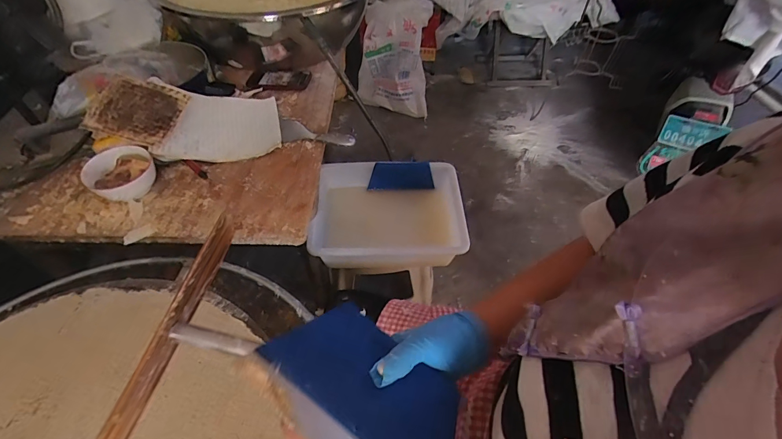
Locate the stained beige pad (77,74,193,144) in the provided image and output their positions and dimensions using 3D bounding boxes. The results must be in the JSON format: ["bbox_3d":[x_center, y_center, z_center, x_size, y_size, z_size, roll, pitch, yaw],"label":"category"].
[{"bbox_3d":[-0.523,-0.225,0.753,0.163,0.017,0.154,13,60,-6],"label":"stained beige pad"}]

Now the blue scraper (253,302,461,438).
[{"bbox_3d":[-0.013,0.146,0.313,0.178,0.011,0.114,39,40,13],"label":"blue scraper"}]

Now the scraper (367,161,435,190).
[{"bbox_3d":[0.027,-0.115,0.977,0.167,0.092,0.012,1,51,0],"label":"scraper"}]

